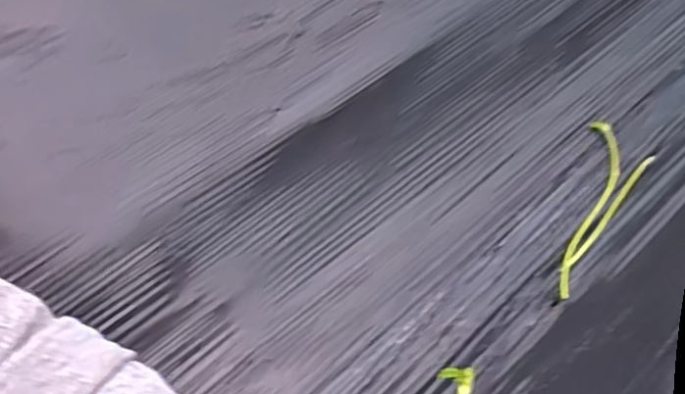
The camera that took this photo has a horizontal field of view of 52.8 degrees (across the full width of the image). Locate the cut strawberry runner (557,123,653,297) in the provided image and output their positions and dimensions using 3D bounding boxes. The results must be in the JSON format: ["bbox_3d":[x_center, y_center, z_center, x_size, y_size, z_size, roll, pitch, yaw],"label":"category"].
[{"bbox_3d":[0.228,0.012,0.591,0.056,0.018,0.206,19,56,10],"label":"cut strawberry runner"}]

